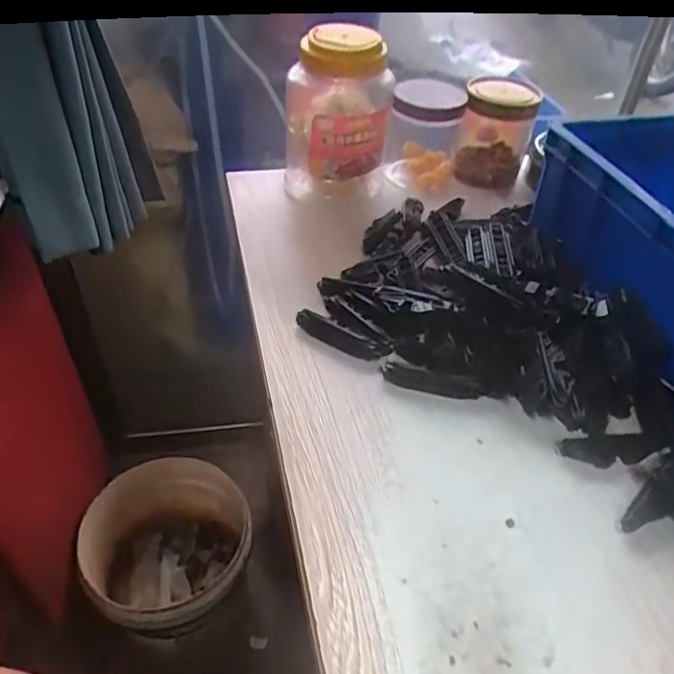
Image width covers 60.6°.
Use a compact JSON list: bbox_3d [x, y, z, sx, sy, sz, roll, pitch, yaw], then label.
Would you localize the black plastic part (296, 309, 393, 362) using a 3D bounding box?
[{"bbox_3d":[0.006,-0.001,0.491,0.083,0.021,0.016,22,47,19],"label":"black plastic part"}]

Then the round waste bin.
[{"bbox_3d":[-0.272,0.370,0.970,0.245,0.238,0.259,2,44,-2],"label":"round waste bin"}]

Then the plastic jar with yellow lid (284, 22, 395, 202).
[{"bbox_3d":[0.002,-0.230,0.617,0.109,0.167,0.097,1,44,-3],"label":"plastic jar with yellow lid"}]

